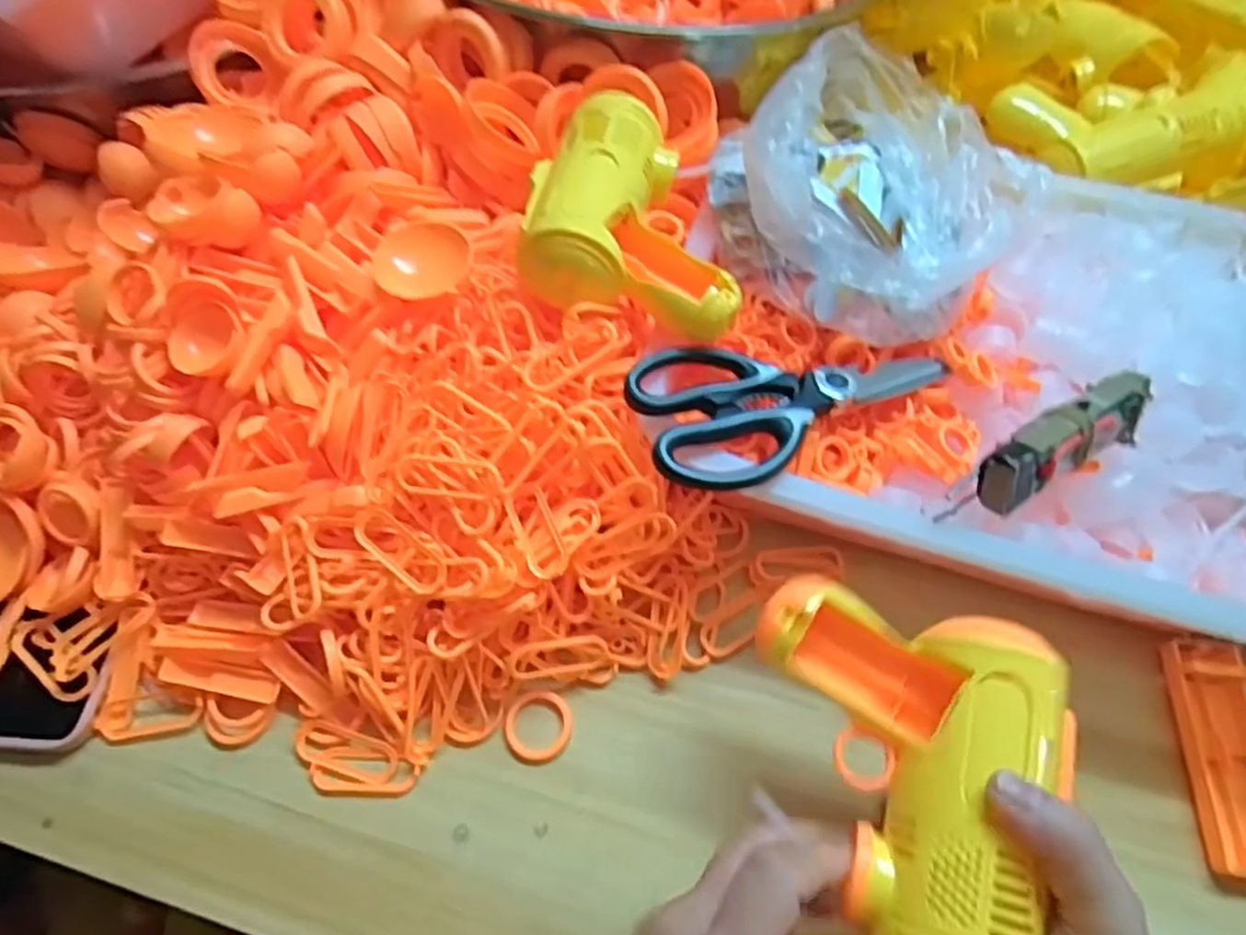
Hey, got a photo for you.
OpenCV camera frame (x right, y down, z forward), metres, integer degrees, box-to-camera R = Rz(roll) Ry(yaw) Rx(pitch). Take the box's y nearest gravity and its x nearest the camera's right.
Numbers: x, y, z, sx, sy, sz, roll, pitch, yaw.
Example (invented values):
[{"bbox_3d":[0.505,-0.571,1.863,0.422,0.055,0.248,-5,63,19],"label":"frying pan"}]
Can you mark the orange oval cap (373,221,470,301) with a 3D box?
[{"bbox_3d":[-0.107,-0.115,0.395,0.050,0.013,0.041,0,59,1],"label":"orange oval cap"}]

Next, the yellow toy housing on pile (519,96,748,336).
[{"bbox_3d":[0.003,-0.141,0.394,0.107,0.047,0.142,-1,59,0],"label":"yellow toy housing on pile"}]

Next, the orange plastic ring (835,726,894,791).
[{"bbox_3d":[0.097,0.118,0.292,0.023,0.007,0.023,0,59,0],"label":"orange plastic ring"}]

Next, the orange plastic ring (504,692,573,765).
[{"bbox_3d":[-0.044,0.135,0.376,0.035,0.008,0.035,0,59,0],"label":"orange plastic ring"}]

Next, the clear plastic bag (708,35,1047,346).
[{"bbox_3d":[0.146,-0.168,0.417,0.157,0.070,0.178,33,65,19],"label":"clear plastic bag"}]

